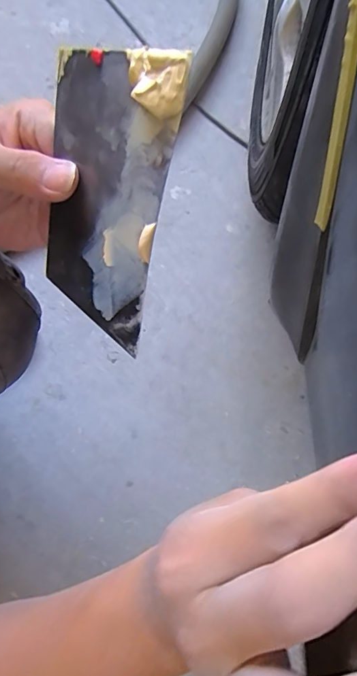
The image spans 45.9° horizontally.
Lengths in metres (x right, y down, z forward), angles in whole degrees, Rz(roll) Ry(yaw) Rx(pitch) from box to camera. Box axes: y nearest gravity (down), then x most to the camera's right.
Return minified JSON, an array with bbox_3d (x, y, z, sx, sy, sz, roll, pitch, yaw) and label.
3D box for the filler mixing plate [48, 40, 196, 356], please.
[{"bbox_3d":[-0.038,-0.064,0.198,0.072,0.006,0.121,27,115,31],"label":"filler mixing plate"}]

